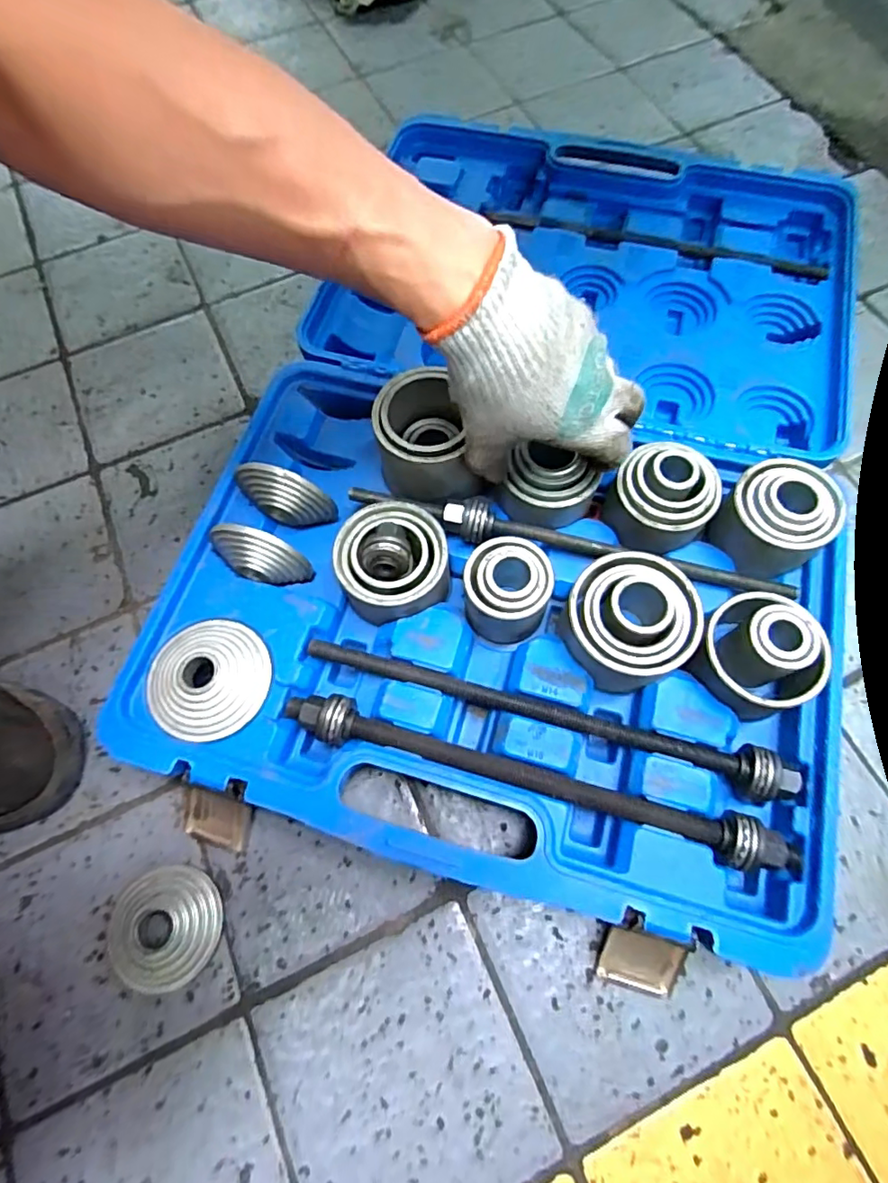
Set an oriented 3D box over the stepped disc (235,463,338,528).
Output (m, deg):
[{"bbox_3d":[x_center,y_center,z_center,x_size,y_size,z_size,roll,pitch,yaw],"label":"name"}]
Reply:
[{"bbox_3d":[-0.126,-0.072,0.440,0.072,0.064,0.019,12,70,7],"label":"stepped disc"}]

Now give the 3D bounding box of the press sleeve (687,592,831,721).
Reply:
[{"bbox_3d":[0.211,0.042,0.376,0.072,0.043,0.074,-1,69,2],"label":"press sleeve"}]

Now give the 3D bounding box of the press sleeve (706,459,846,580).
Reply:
[{"bbox_3d":[0.249,-0.055,0.415,0.069,0.048,0.072,-1,69,2],"label":"press sleeve"}]

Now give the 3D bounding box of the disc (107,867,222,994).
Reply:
[{"bbox_3d":[-0.190,0.227,0.377,0.076,0.019,0.072,-1,69,2],"label":"disc"}]

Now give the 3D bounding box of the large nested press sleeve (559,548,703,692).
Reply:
[{"bbox_3d":[0.130,0.018,0.389,0.088,0.041,0.083,-1,69,2],"label":"large nested press sleeve"}]

